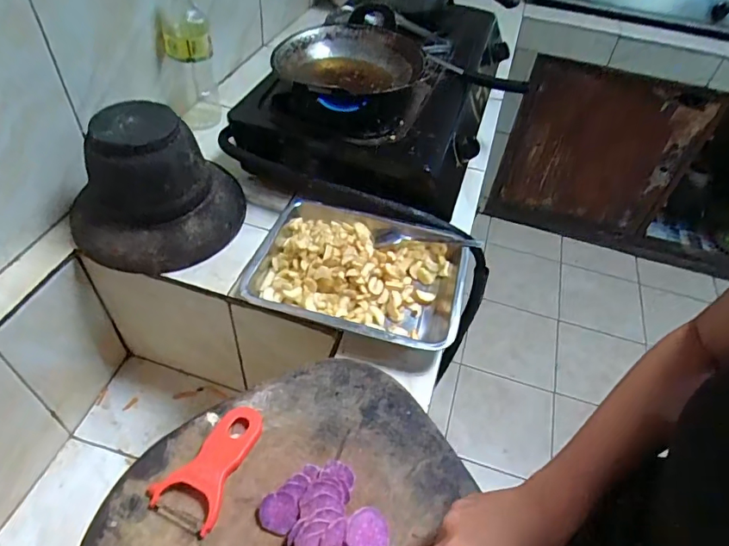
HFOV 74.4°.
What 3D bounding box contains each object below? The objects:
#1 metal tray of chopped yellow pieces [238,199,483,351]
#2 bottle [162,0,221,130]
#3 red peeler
[{"bbox_3d":[-0.007,-0.004,0.677,0.292,0.068,0.219,14,47,6],"label":"metal tray of chopped yellow pieces"},{"bbox_3d":[-0.317,-0.379,0.863,0.091,0.238,0.065,-8,49,-14],"label":"bottle"},{"bbox_3d":[-0.141,0.175,0.451,0.065,0.019,0.115,23,49,14],"label":"red peeler"}]

